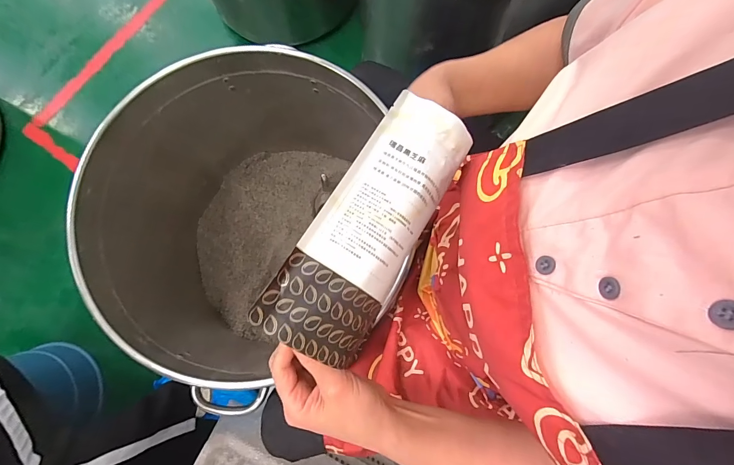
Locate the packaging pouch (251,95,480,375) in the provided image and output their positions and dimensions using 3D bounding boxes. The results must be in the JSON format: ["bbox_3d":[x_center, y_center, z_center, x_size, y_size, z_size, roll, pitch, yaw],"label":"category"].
[{"bbox_3d":[0.006,-0.008,0.273,0.074,0.039,0.215,31,78,7],"label":"packaging pouch"}]

